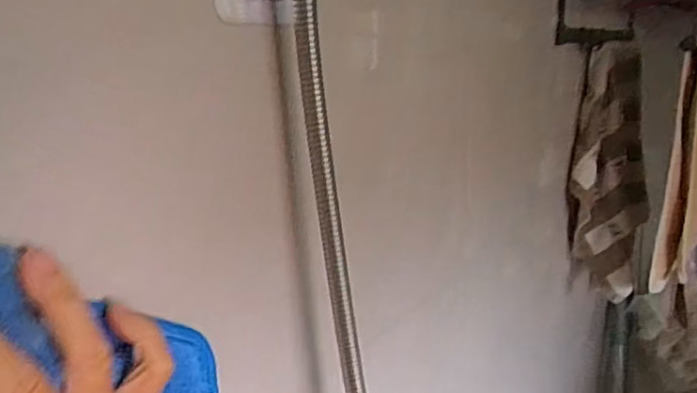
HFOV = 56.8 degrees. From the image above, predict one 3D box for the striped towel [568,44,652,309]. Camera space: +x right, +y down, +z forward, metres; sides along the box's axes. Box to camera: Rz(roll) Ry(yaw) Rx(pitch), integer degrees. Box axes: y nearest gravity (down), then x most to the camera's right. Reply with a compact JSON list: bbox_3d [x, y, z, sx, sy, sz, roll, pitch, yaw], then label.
[{"bbox_3d":[0.385,-0.034,0.947,0.098,0.356,0.073,8,16,30],"label":"striped towel"}]

